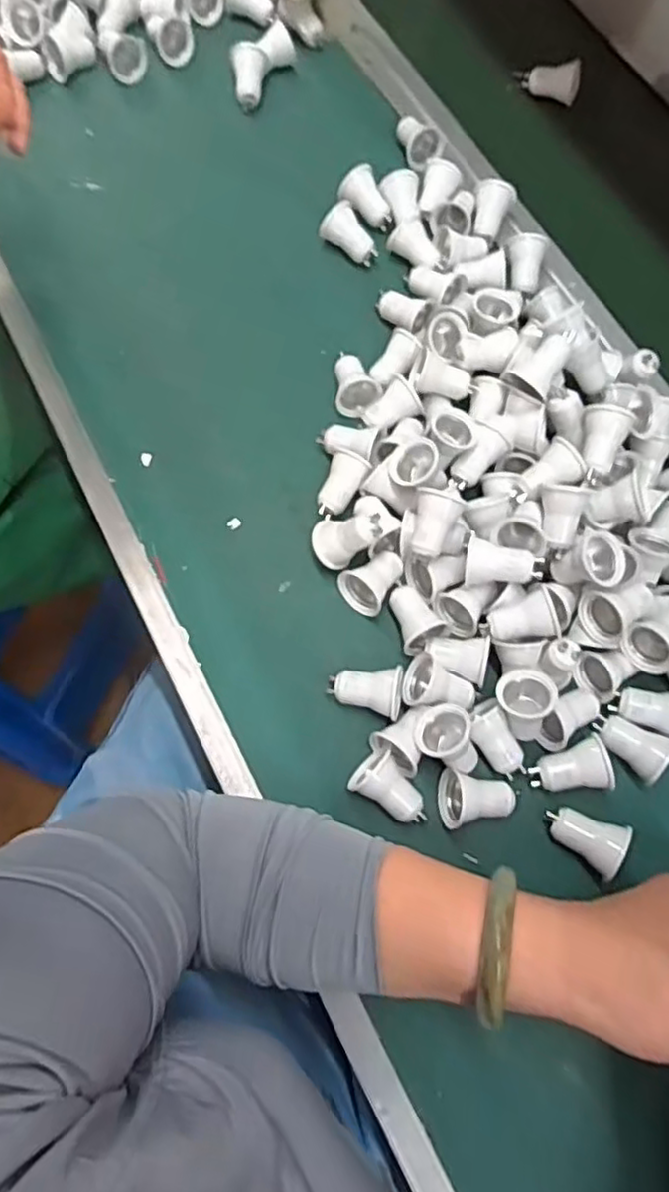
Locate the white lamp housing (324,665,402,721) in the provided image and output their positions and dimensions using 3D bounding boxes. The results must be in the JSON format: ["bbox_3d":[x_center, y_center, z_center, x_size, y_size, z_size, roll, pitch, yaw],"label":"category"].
[{"bbox_3d":[0.020,0.059,0.425,0.046,0.033,0.030,13,71,3],"label":"white lamp housing"}]

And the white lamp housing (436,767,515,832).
[{"bbox_3d":[0.084,0.117,0.402,0.042,0.030,0.032,-10,72,-5],"label":"white lamp housing"}]

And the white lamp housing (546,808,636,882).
[{"bbox_3d":[0.145,0.143,0.397,0.041,0.034,0.029,24,72,6],"label":"white lamp housing"}]

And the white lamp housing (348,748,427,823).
[{"bbox_3d":[0.035,0.114,0.403,0.047,0.026,0.028,30,73,8],"label":"white lamp housing"}]

